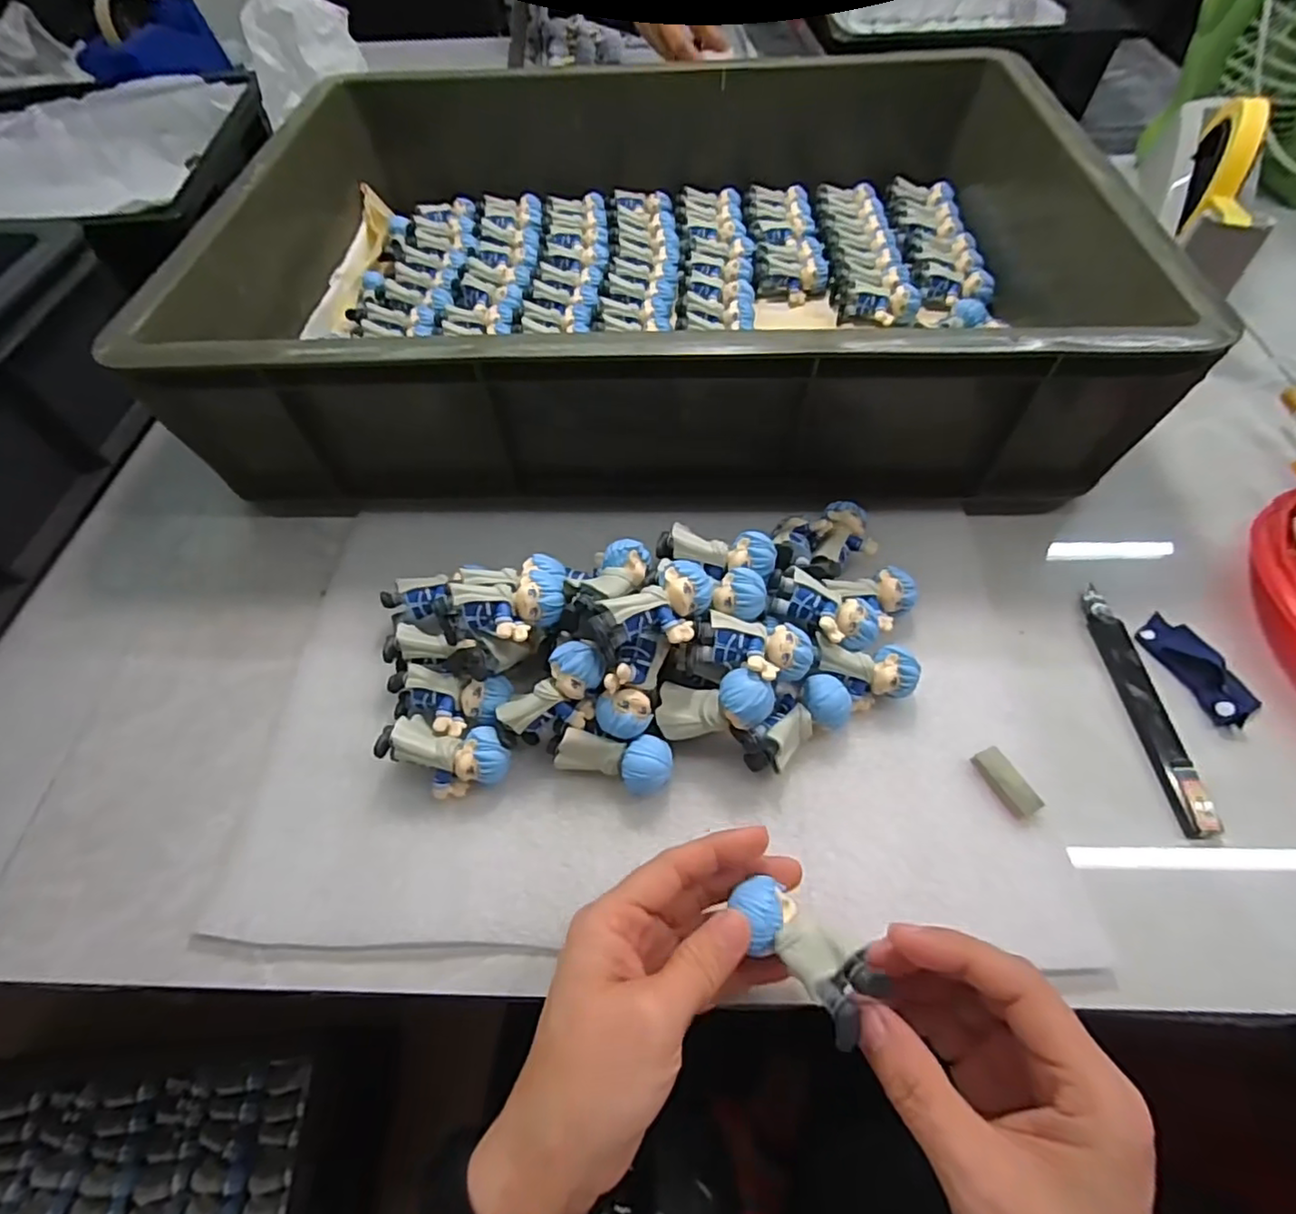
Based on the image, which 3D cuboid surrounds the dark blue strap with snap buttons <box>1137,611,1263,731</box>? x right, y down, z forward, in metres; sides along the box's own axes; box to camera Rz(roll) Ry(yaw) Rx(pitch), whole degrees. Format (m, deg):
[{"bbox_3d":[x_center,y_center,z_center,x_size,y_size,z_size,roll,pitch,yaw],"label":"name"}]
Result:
[{"bbox_3d":[0.300,0.032,0.338,0.029,0.007,0.063,-25,60,-12],"label":"dark blue strap with snap buttons"}]

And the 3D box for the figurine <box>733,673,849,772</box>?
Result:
[{"bbox_3d":[0.075,0.060,0.318,0.062,0.026,0.027,-27,60,-13],"label":"figurine"}]

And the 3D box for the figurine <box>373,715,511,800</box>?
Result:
[{"bbox_3d":[-0.103,0.076,0.314,0.064,0.030,0.033,8,59,8],"label":"figurine"}]

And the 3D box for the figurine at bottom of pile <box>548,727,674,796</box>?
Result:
[{"bbox_3d":[-0.018,0.078,0.313,0.060,0.023,0.025,5,58,6],"label":"figurine at bottom of pile"}]

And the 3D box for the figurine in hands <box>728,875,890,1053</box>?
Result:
[{"bbox_3d":[0.057,0.125,0.228,0.024,0.019,0.057,-37,36,-17],"label":"figurine in hands"}]

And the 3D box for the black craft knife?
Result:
[{"bbox_3d":[0.266,0.049,0.330,0.018,0.008,0.138,-3,58,1],"label":"black craft knife"}]

